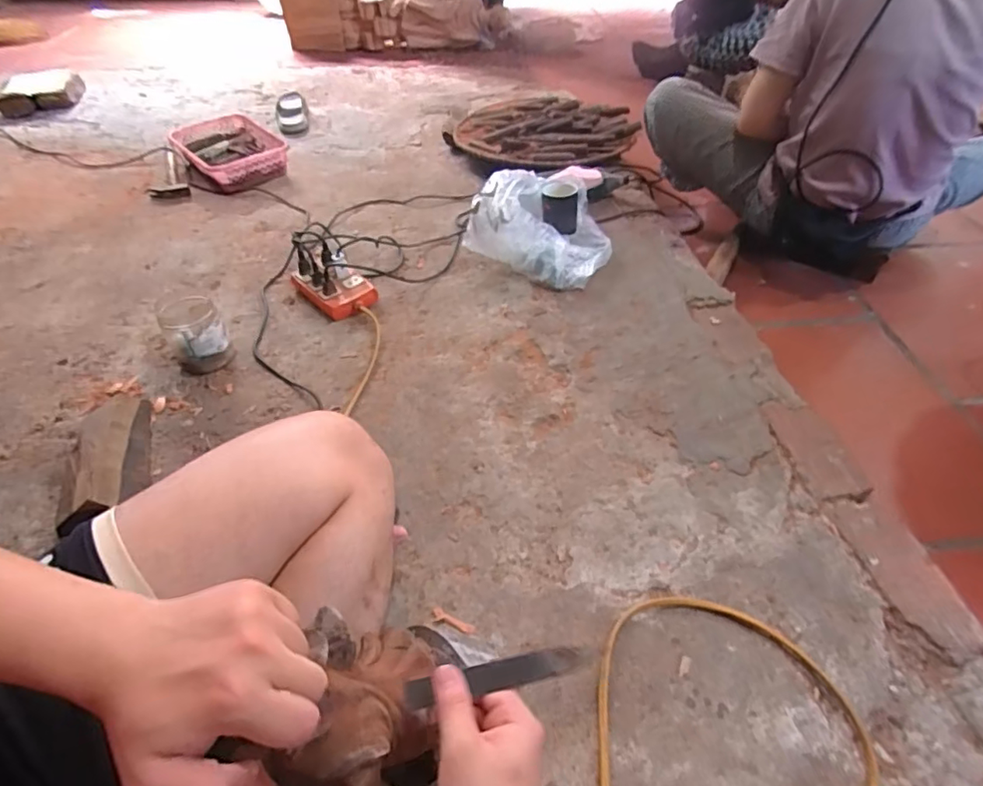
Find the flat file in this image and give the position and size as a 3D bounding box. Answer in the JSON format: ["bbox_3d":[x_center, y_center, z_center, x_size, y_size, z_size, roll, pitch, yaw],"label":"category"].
[{"bbox_3d":[0.004,0.200,0.384,0.132,0.005,0.019,-13,49,0],"label":"flat file"}]

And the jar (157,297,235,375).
[{"bbox_3d":[-0.515,-0.104,0.942,0.092,0.107,0.102,-28,54,-24],"label":"jar"}]

